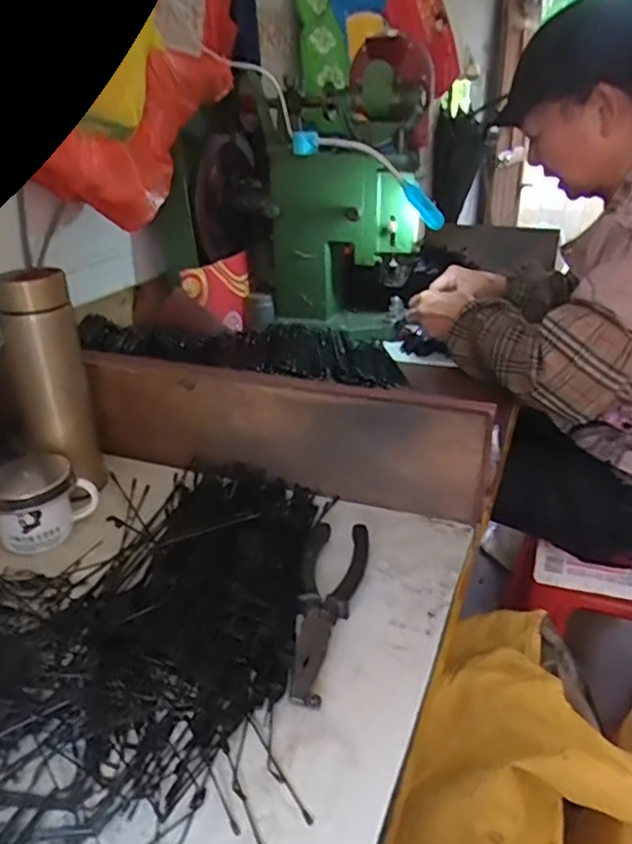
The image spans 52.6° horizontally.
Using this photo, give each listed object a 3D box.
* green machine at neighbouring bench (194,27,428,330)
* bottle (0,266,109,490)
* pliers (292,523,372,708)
[{"bbox_3d":[0.003,-0.372,1.042,0.362,0.405,0.155,11,28,22],"label":"green machine at neighbouring bench"},{"bbox_3d":[-0.256,-0.044,0.619,0.065,0.201,0.079,-10,27,-18],"label":"bottle"},{"bbox_3d":[0.003,0.137,0.491,0.050,0.012,0.179,6,26,14],"label":"pliers"}]

